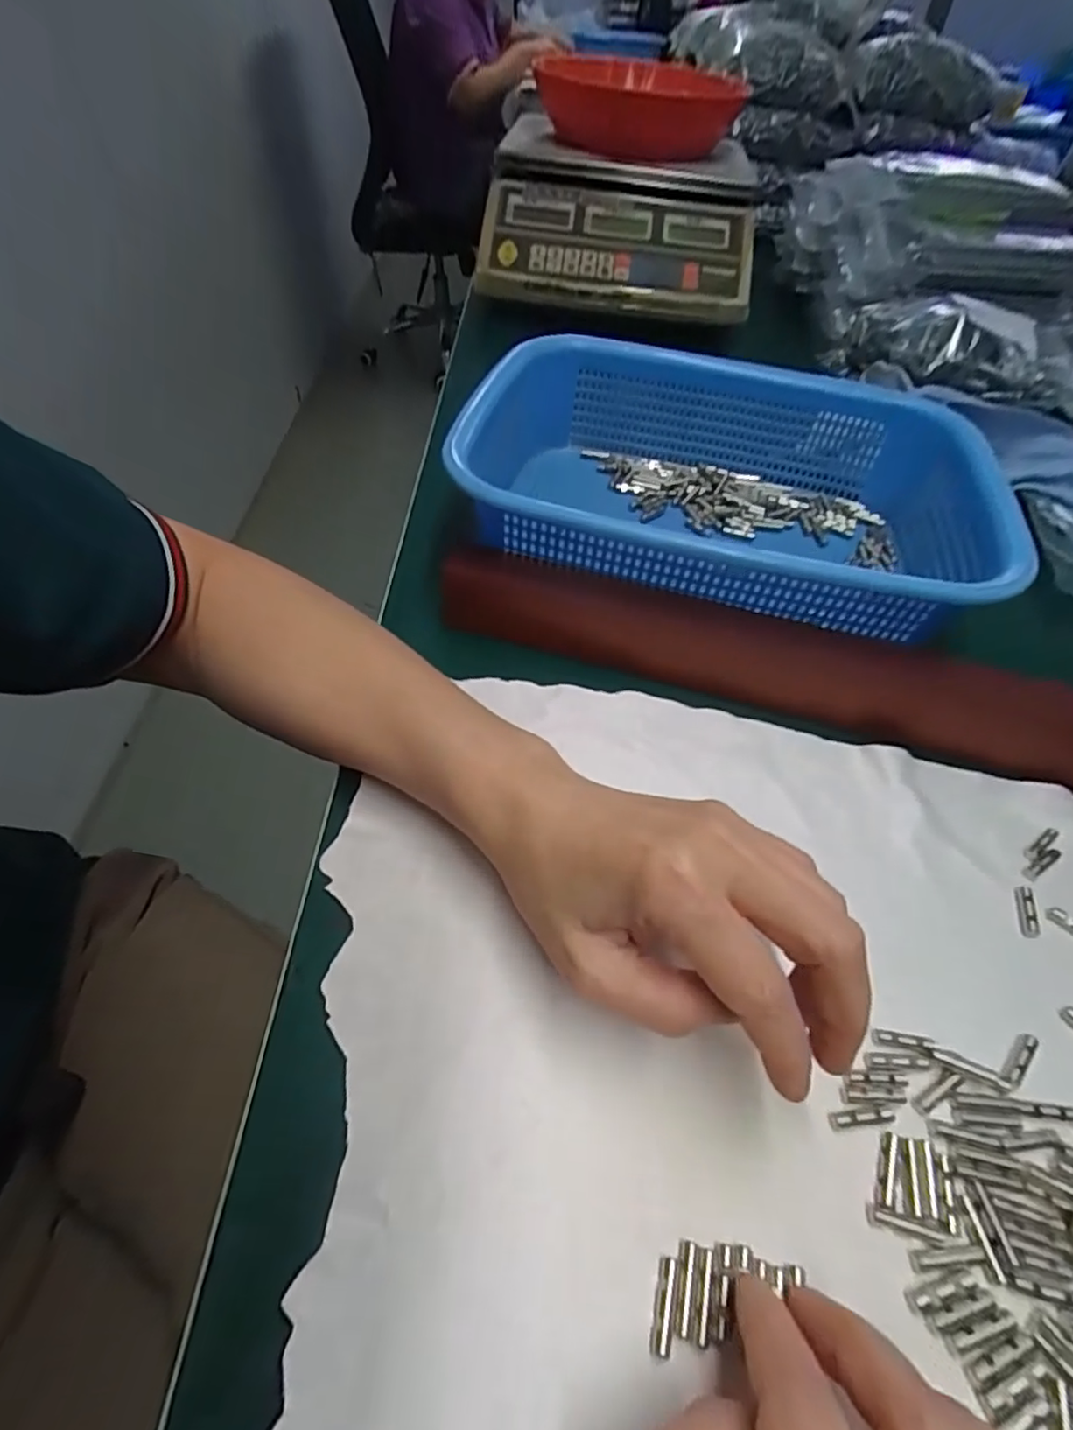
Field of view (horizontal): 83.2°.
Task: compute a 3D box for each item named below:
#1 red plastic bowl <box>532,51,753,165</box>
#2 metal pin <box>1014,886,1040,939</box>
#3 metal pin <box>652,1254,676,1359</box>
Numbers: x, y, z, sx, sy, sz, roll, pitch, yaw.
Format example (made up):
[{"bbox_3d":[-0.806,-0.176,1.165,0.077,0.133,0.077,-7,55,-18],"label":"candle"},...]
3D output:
[{"bbox_3d":[0.106,-0.601,0.601,0.189,0.071,0.175,8,52,4],"label":"red plastic bowl"},{"bbox_3d":[0.198,0.078,0.243,0.007,0.004,0.022,15,53,9],"label":"metal pin"},{"bbox_3d":[0.035,0.162,0.165,0.004,0.004,0.021,13,52,8],"label":"metal pin"}]

